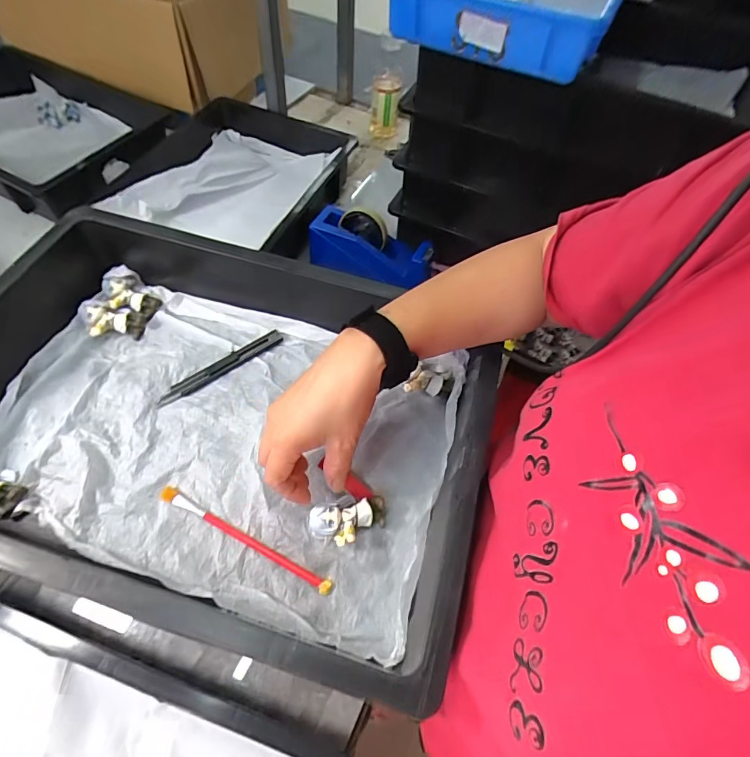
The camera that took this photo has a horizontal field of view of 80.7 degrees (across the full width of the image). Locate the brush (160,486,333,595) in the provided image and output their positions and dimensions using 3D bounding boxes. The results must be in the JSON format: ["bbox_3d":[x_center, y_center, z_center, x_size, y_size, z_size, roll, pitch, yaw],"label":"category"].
[{"bbox_3d":[-0.107,0.129,0.359,0.162,0.005,0.011,25,59,11],"label":"brush"}]

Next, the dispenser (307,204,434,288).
[{"bbox_3d":[-0.007,-0.185,0.639,0.180,0.074,0.065,17,57,6],"label":"dispenser"}]

